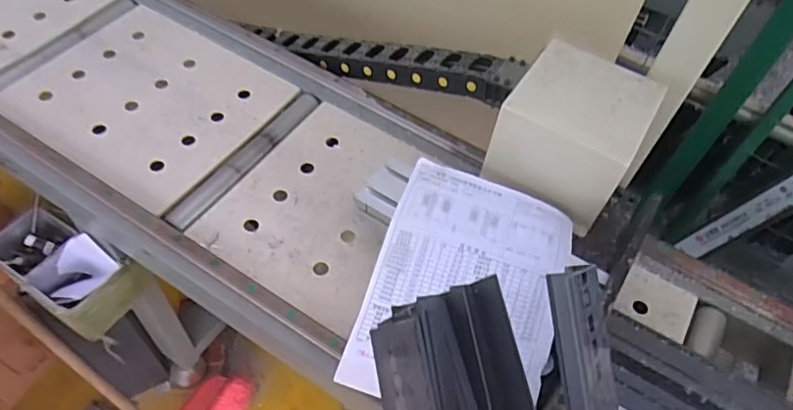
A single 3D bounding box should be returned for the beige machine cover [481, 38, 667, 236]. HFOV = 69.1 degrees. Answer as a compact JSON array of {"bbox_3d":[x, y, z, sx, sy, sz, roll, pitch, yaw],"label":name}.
[{"bbox_3d":[0.224,-0.090,0.727,0.165,0.131,0.171,29,57,15],"label":"beige machine cover"}]

